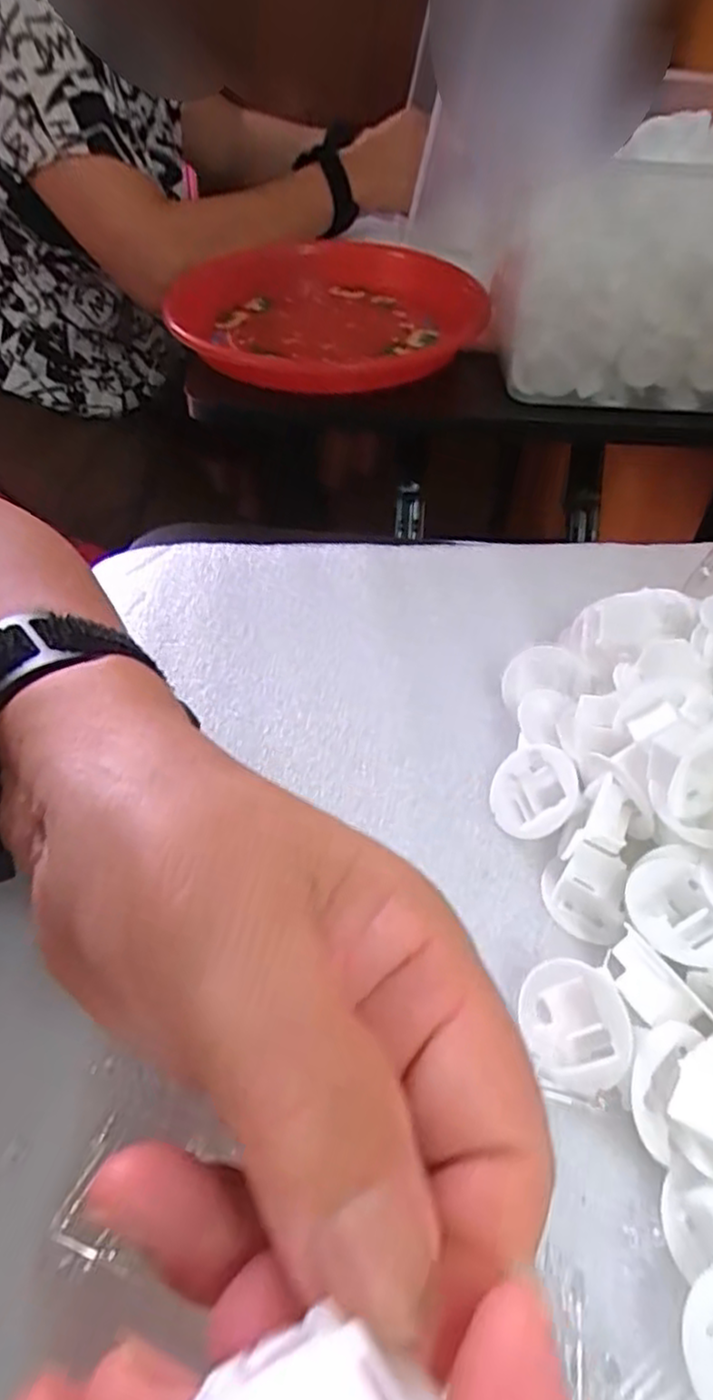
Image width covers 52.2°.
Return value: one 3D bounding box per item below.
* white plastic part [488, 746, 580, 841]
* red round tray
[{"bbox_3d":[0.063,0.034,0.260,0.012,0.034,0.031,18,64,-37],"label":"white plastic part"},{"bbox_3d":[-0.023,-0.297,0.556,0.218,0.033,0.215,1,48,-1],"label":"red round tray"}]

